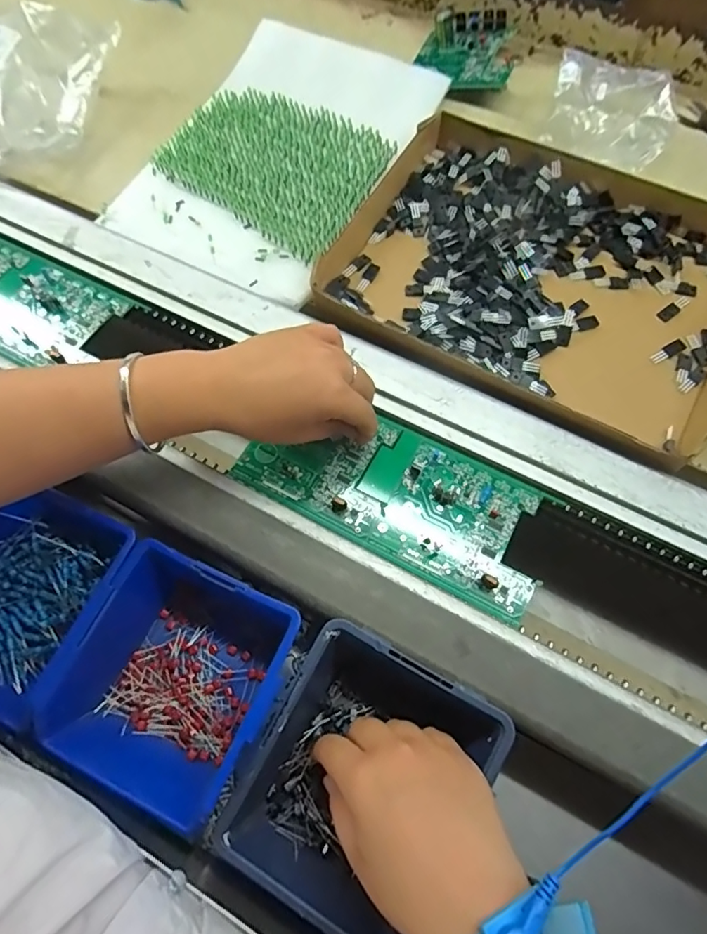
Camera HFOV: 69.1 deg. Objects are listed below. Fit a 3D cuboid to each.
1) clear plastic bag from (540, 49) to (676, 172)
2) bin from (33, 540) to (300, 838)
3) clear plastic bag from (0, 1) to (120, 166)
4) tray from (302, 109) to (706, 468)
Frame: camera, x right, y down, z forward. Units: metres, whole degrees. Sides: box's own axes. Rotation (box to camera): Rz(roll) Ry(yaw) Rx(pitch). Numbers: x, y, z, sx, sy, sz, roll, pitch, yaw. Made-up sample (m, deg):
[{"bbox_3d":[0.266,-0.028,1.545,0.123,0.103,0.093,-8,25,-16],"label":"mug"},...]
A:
[{"bbox_3d":[0.226,-0.313,0.452,0.108,0.049,0.087,19,64,7],"label":"clear plastic bag"},{"bbox_3d":[-0.108,0.132,0.321,0.119,0.066,0.127,23,65,9],"label":"bin"},{"bbox_3d":[-0.323,-0.362,0.493,0.135,0.082,0.168,18,64,7],"label":"clear plastic bag"},{"bbox_3d":[0.156,-0.156,0.412,0.322,0.039,0.244,27,66,11],"label":"tray"}]

